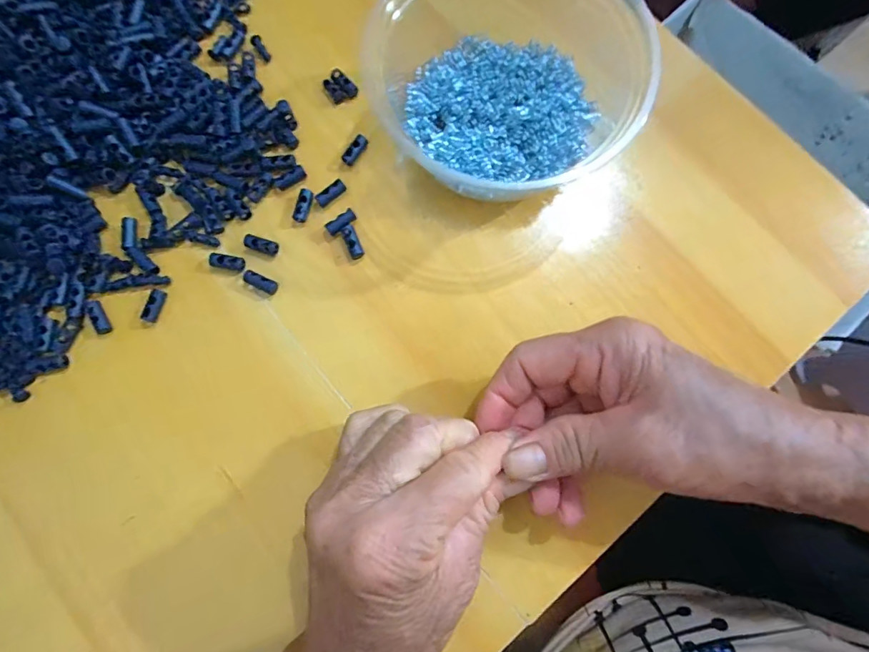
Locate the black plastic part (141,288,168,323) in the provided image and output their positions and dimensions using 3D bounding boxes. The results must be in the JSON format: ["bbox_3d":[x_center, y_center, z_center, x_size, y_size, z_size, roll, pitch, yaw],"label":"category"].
[{"bbox_3d":[-0.153,-0.011,0.241,0.008,0.007,0.019,13,80,2],"label":"black plastic part"}]

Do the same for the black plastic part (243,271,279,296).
[{"bbox_3d":[-0.096,-0.024,0.245,0.019,0.006,0.008,25,81,4],"label":"black plastic part"}]

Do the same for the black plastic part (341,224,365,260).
[{"bbox_3d":[-0.046,-0.047,0.249,0.008,0.006,0.019,-24,81,-5],"label":"black plastic part"}]

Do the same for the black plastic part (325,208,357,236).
[{"bbox_3d":[-0.053,-0.059,0.251,0.018,0.006,0.007,-34,82,-6],"label":"black plastic part"}]

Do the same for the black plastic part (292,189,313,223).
[{"bbox_3d":[-0.075,-0.069,0.252,0.007,0.006,0.019,16,80,2],"label":"black plastic part"}]

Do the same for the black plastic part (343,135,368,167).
[{"bbox_3d":[-0.046,-0.103,0.258,0.007,0.008,0.018,41,82,6],"label":"black plastic part"}]

